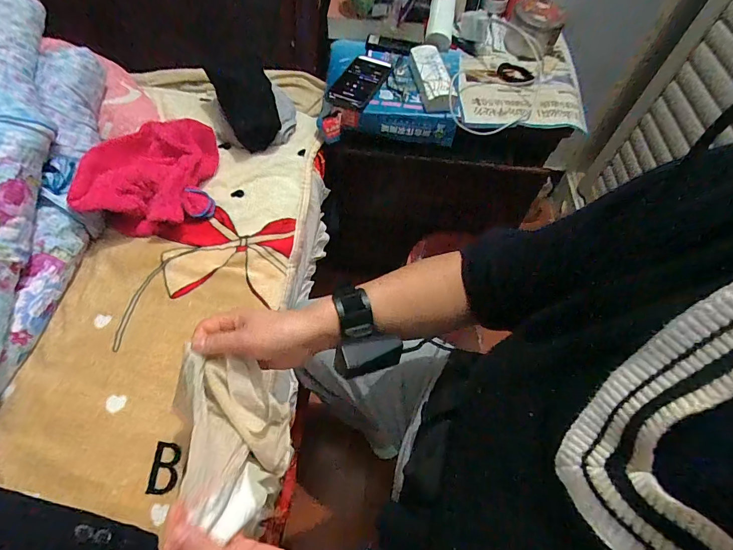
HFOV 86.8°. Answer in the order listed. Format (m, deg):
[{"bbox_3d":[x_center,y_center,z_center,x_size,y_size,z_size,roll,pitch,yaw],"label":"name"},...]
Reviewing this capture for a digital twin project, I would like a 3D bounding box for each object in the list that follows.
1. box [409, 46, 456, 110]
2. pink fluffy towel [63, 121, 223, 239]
[{"bbox_3d":[0.122,-0.368,0.721,0.057,0.033,0.166,-9,60,-7],"label":"box"},{"bbox_3d":[-0.351,-0.168,0.647,0.181,0.083,0.197,-3,59,-4],"label":"pink fluffy towel"}]

